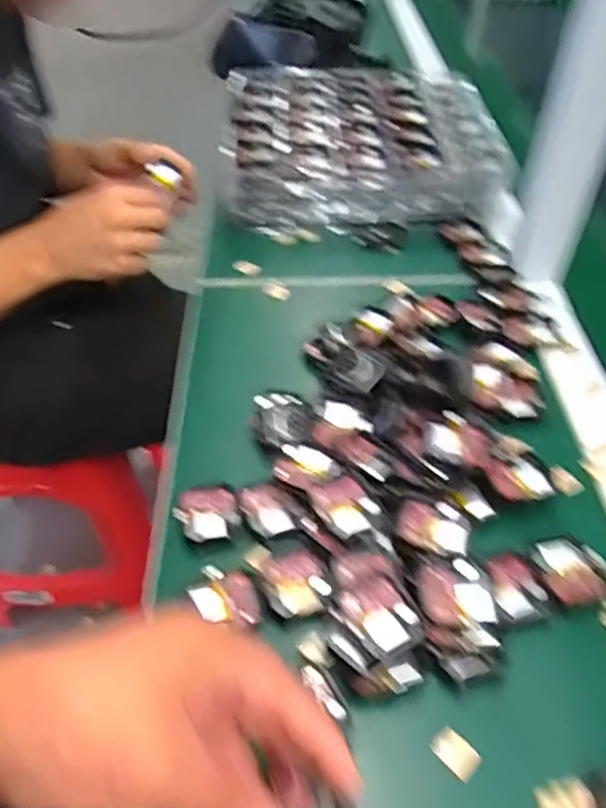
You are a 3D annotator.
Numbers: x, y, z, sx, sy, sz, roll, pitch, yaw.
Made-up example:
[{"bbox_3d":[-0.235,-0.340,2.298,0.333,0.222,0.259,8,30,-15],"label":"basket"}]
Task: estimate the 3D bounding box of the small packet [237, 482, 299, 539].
[{"bbox_3d":[-0.022,0.069,0.414,0.034,0.009,0.039,-19,49,-18],"label":"small packet"}]

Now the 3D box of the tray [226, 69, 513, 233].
[{"bbox_3d":[0.063,-0.302,0.721,0.290,0.062,0.255,-1,46,-1],"label":"tray"}]

